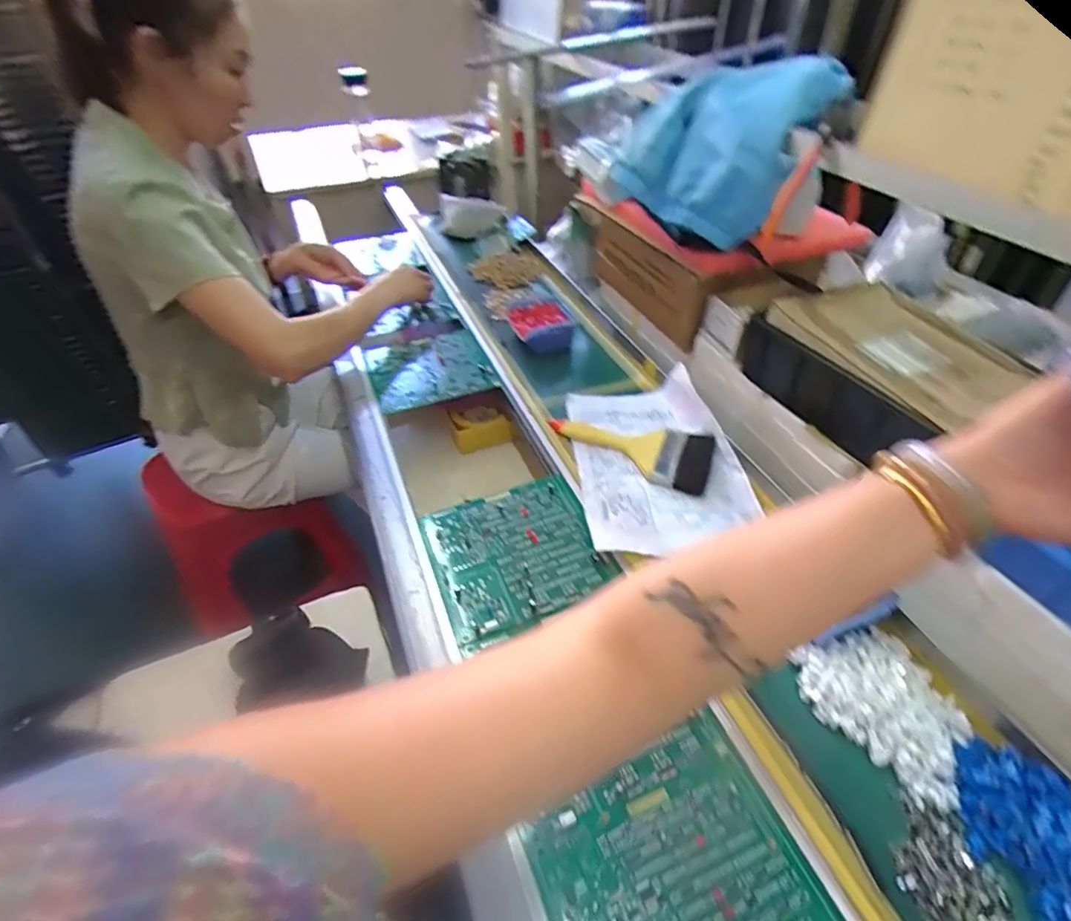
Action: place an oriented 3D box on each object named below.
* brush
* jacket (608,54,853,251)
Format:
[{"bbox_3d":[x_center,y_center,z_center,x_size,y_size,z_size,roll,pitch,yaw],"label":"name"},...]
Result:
[{"bbox_3d":[0.125,-0.019,0.739,0.214,0.025,0.092,17,46,18],"label":"brush"},{"bbox_3d":[0.209,-0.370,0.671,0.228,0.157,0.146,7,44,9],"label":"jacket"}]

